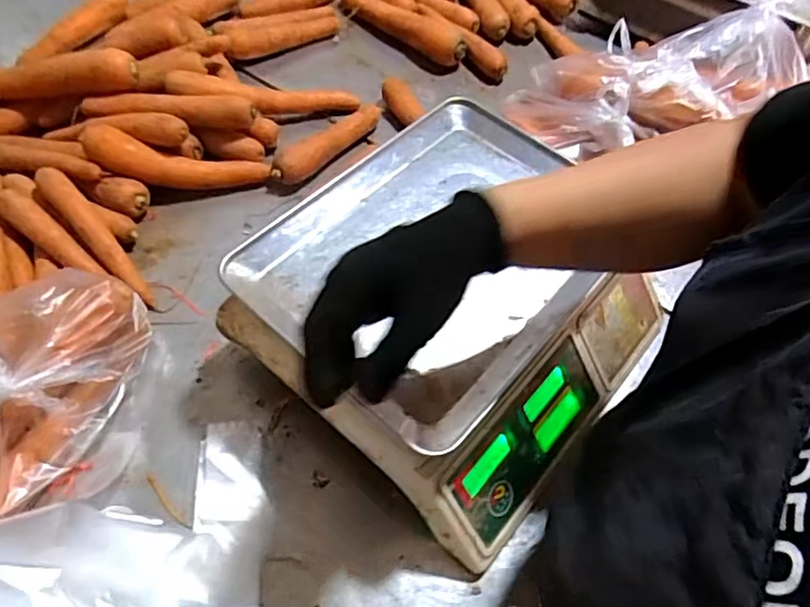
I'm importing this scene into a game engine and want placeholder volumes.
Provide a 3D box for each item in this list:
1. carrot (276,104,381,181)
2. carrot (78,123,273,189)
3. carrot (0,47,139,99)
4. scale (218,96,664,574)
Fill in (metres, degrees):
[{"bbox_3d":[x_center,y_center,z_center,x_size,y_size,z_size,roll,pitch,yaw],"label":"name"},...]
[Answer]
[{"bbox_3d":[-0.086,-0.204,0.722,0.031,0.034,0.167,35,61,18],"label":"carrot"},{"bbox_3d":[-0.254,-0.160,0.676,0.200,0.037,0.048,6,54,-21],"label":"carrot"},{"bbox_3d":[-0.422,-0.266,0.690,0.217,0.046,0.052,-7,57,-9],"label":"carrot"},{"bbox_3d":[0.058,-0.008,0.544,0.294,0.110,0.331,37,61,19],"label":"scale"}]

